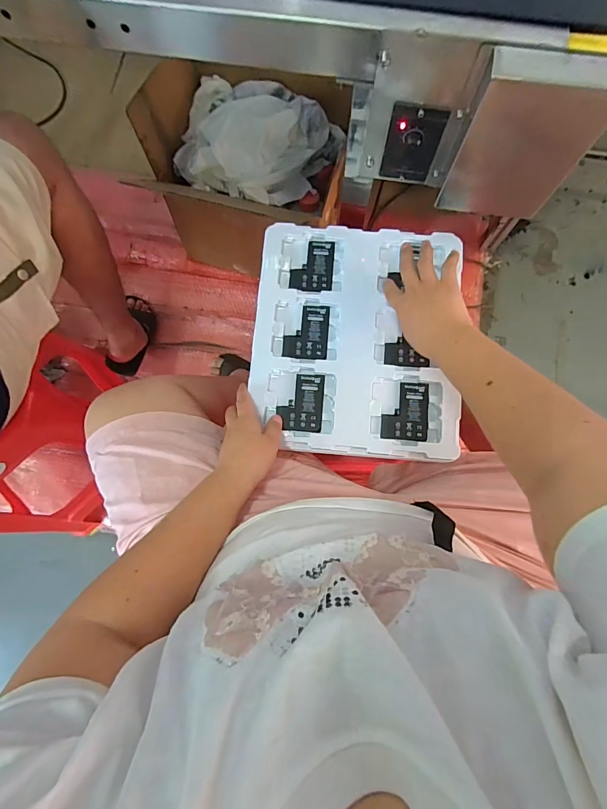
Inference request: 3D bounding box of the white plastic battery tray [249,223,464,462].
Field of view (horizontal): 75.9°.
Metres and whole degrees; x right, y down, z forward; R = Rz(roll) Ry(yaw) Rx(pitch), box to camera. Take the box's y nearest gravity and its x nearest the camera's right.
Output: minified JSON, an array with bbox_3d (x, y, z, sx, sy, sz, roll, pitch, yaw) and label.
[{"bbox_3d":[0.071,-0.093,0.531,0.273,0.014,0.316,5,79,2],"label":"white plastic battery tray"}]

